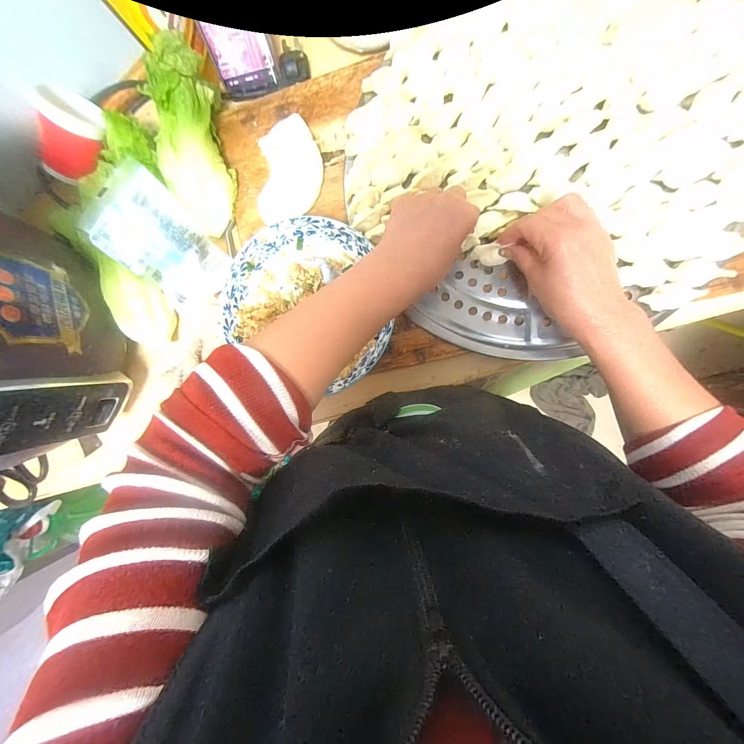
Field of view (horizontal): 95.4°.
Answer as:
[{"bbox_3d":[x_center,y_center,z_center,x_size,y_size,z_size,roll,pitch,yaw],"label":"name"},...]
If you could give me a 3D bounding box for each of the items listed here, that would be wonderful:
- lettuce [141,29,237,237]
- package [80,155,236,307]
[{"bbox_3d":[-0.216,-0.270,0.410,0.077,0.058,0.201,-7,103,6],"label":"lettuce"},{"bbox_3d":[-0.252,-0.153,0.411,0.102,0.016,0.150,-42,110,15],"label":"package"}]

